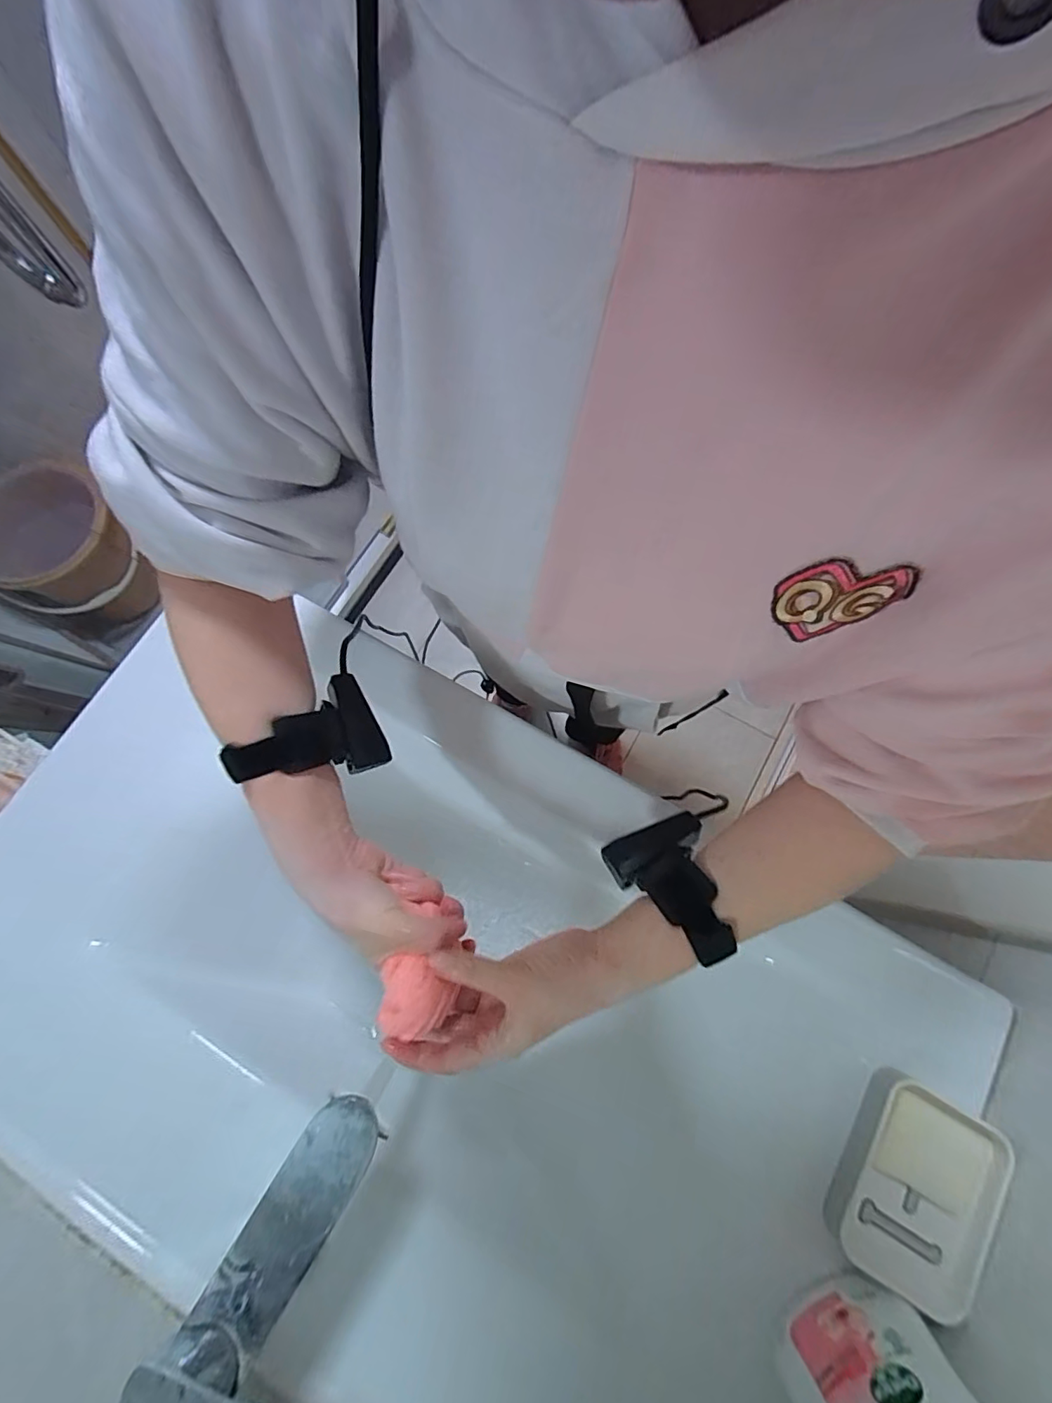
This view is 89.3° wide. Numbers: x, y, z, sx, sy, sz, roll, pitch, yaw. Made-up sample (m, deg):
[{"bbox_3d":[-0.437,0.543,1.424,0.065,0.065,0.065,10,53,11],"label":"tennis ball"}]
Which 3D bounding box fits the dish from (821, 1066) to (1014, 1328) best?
[{"bbox_3d":[0.271,0.339,0.370,0.085,0.027,0.124,29,78,8],"label":"dish"}]

